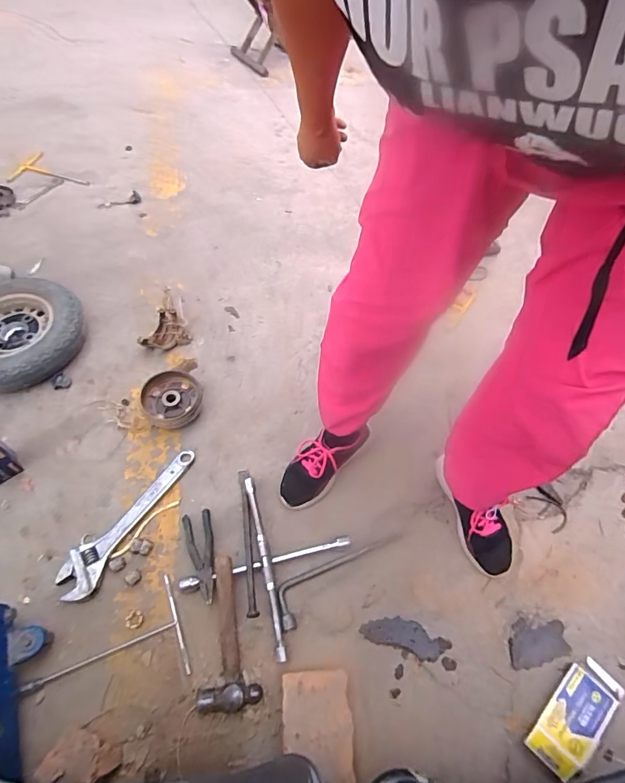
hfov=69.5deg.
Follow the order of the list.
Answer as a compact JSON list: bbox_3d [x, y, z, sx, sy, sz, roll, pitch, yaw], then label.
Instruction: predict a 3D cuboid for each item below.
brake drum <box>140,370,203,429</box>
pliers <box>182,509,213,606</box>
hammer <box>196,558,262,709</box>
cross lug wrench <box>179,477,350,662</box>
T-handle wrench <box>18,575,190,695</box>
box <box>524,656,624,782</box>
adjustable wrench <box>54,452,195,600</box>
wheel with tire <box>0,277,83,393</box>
[{"bbox_3d":[-0.327,0.018,1.073,0.150,0.048,0.140,0,59,0],"label":"brake drum"},{"bbox_3d":[-0.225,0.330,0.903,0.056,0.023,0.180,-11,59,-7],"label":"pliers"},{"bbox_3d":[-0.146,0.439,0.831,0.105,0.041,0.245,0,59,-1],"label":"hammer"},{"bbox_3d":[-0.095,0.340,0.896,0.244,0.030,0.251,26,62,15],"label":"cross lug wrench"},{"bbox_3d":[-0.384,0.480,0.828,0.280,0.012,0.171,-18,61,-11],"label":"T-handle wrench"},{"bbox_3d":[0.451,0.548,0.774,0.198,0.054,0.085,-35,65,-20],"label":"box"},{"bbox_3d":[-0.387,0.258,0.945,0.076,0.026,0.352,26,62,15],"label":"adjustable wrench"},{"bbox_3d":[-0.764,-0.149,1.148,0.351,0.090,0.325,31,63,17],"label":"wheel with tire"}]

